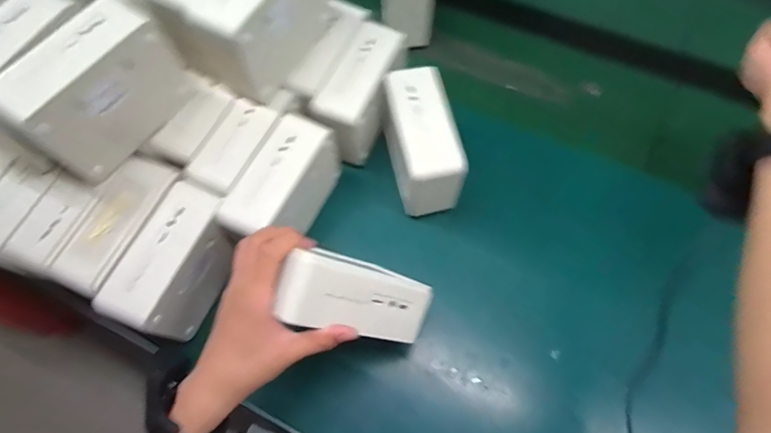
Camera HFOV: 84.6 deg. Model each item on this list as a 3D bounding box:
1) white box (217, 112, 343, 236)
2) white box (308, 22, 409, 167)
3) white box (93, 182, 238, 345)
[{"bbox_3d":[-0.108,-0.027,0.467,0.054,0.101,0.140,25,69,11],"label":"white box"},{"bbox_3d":[-0.027,-0.142,0.507,0.061,0.089,0.140,27,69,12],"label":"white box"},{"bbox_3d":[-0.204,0.049,0.430,0.062,0.088,0.135,21,68,10],"label":"white box"}]

